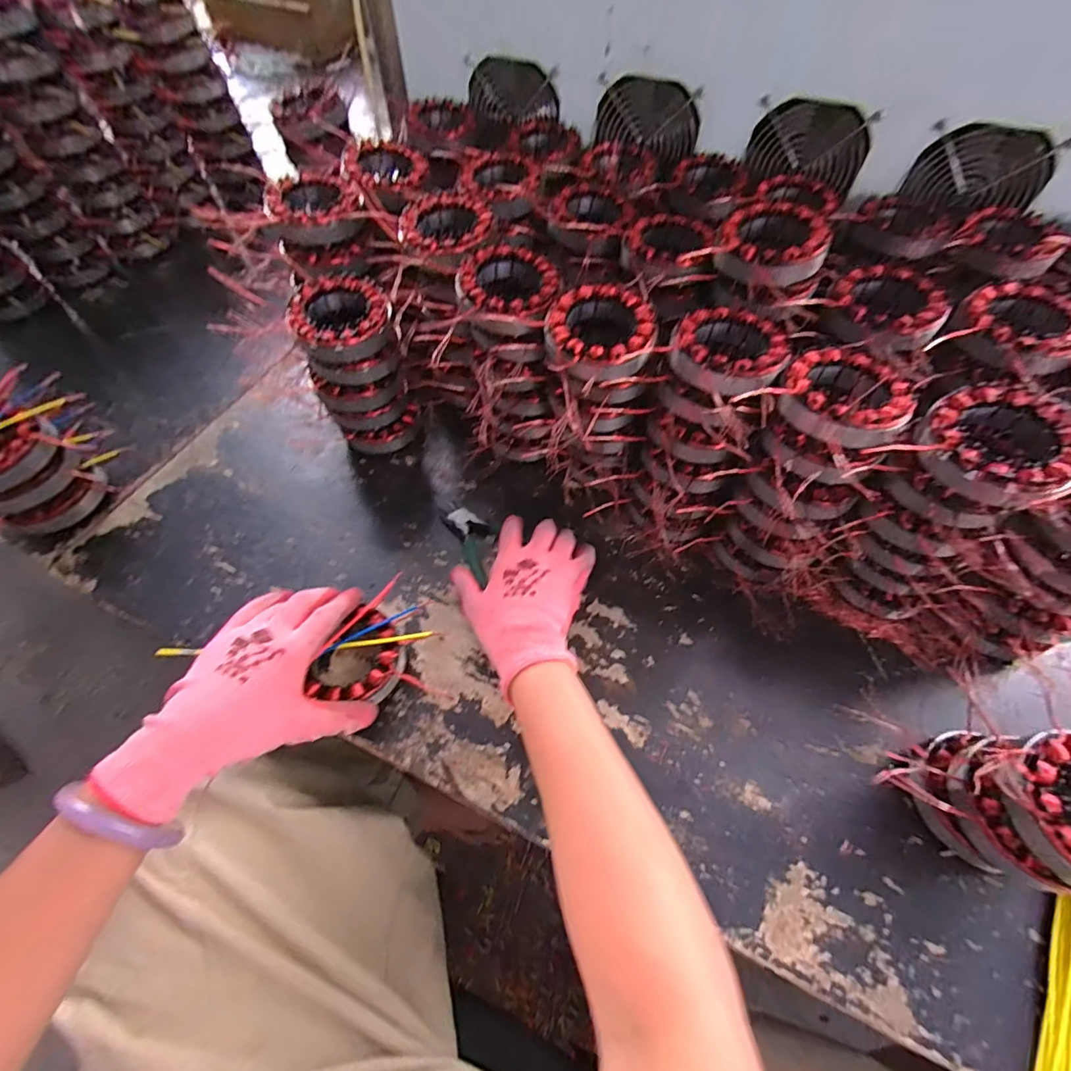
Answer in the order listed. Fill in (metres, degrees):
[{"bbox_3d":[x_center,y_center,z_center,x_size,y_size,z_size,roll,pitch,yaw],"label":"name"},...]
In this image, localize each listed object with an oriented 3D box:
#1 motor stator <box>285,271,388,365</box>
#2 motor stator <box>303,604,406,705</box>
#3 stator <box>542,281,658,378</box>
[{"bbox_3d":[-0.175,-0.194,0.437,0.083,0.033,0.081,0,60,0],"label":"motor stator"},{"bbox_3d":[-0.143,0.104,0.396,0.064,0.033,0.073,37,66,19],"label":"motor stator"},{"bbox_3d":[0.053,-0.163,0.394,0.084,0.030,0.091,19,61,11],"label":"stator"}]

